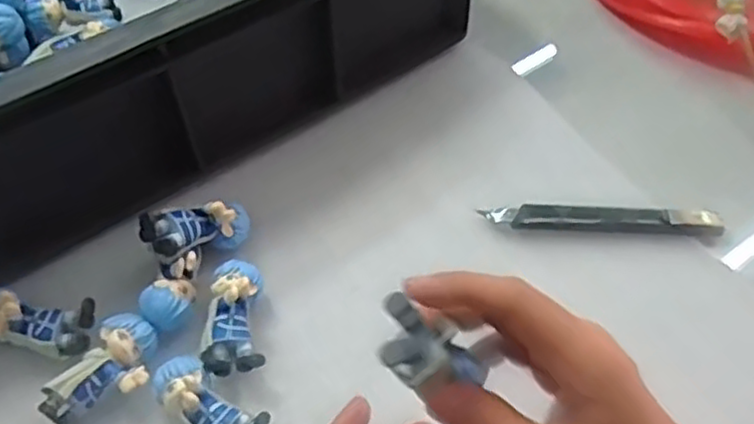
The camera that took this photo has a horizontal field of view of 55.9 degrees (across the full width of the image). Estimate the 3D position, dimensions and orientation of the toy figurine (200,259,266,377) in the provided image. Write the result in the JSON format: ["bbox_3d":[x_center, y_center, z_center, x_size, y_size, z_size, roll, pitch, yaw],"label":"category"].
[{"bbox_3d":[-0.075,0.055,0.371,0.030,0.037,0.059,-7,53,-4],"label":"toy figurine"}]

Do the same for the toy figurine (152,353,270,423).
[{"bbox_3d":[-0.080,0.095,0.342,0.059,0.034,0.025,32,60,22],"label":"toy figurine"}]

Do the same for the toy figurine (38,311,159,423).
[{"bbox_3d":[-0.133,0.083,0.356,0.032,0.026,0.061,23,57,17],"label":"toy figurine"}]

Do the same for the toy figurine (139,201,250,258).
[{"bbox_3d":[-0.095,0.009,0.386,0.060,0.026,0.026,-5,46,-44],"label":"toy figurine"}]

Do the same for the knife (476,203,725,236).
[{"bbox_3d":[0.133,0.005,0.415,0.135,0.010,0.020,1,53,2],"label":"knife"}]

